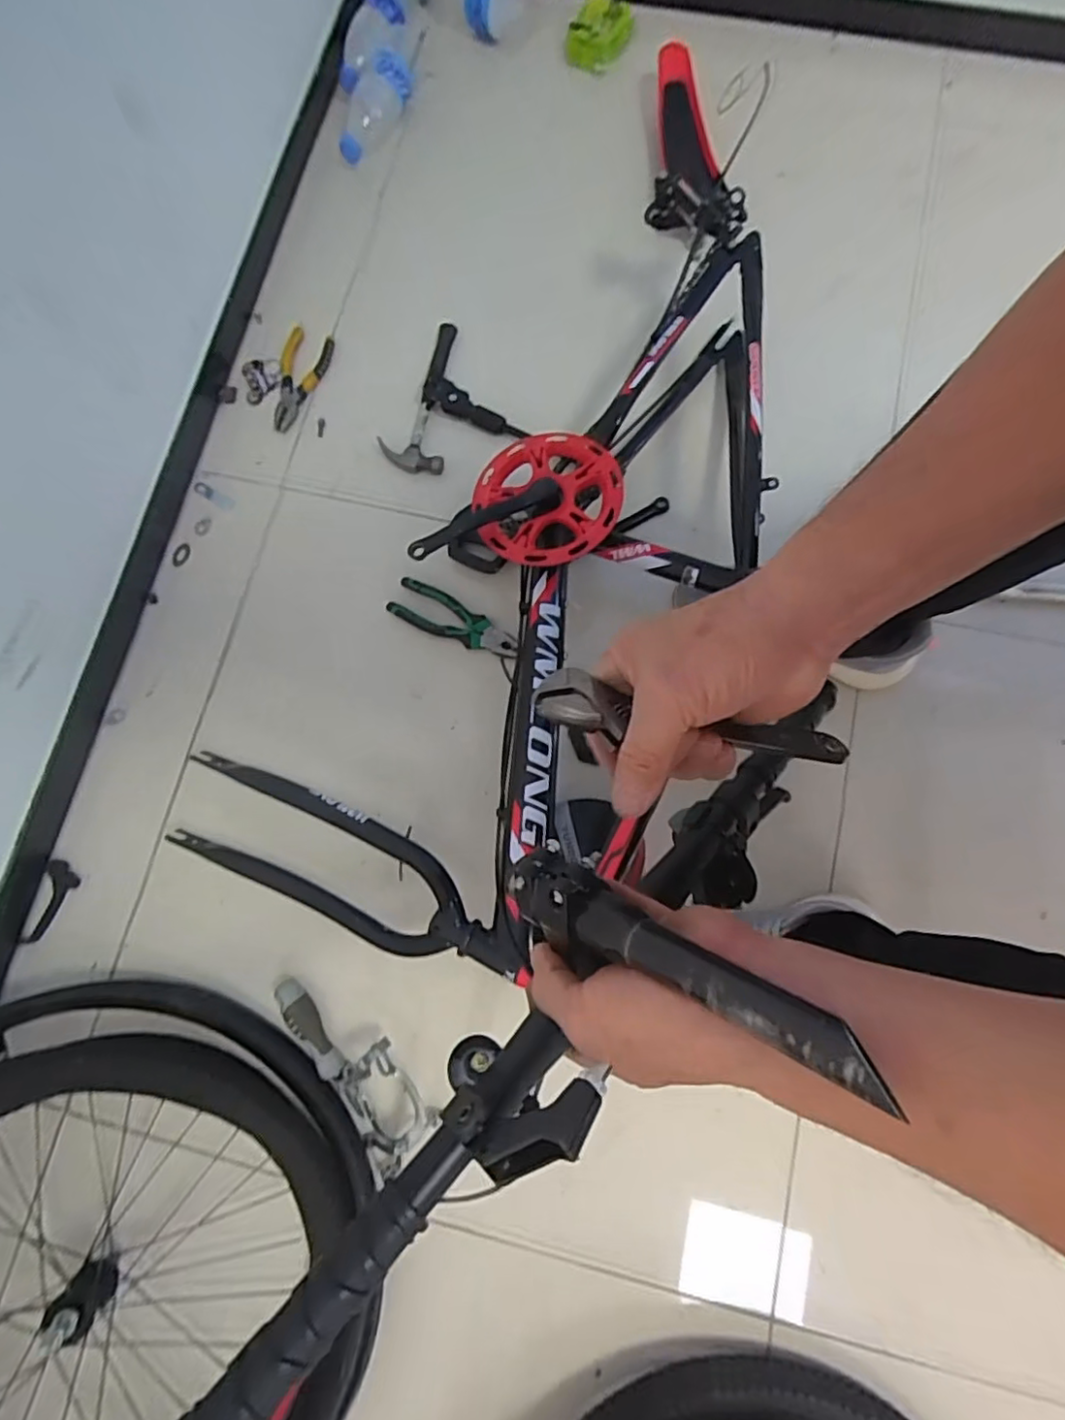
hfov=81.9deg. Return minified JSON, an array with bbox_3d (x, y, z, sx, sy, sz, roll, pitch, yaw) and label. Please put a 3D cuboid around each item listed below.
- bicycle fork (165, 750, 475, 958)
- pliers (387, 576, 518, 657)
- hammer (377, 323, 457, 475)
[{"bbox_3d":[-0.217,0.158,0.652,0.344,0.049,0.118,23,80,6],"label":"bicycle fork"},{"bbox_3d":[-0.098,-0.110,0.778,0.171,0.019,0.061,29,81,7],"label":"pliers"},{"bbox_3d":[-0.139,-0.431,0.838,0.086,0.025,0.221,16,82,-5],"label":"hammer"}]

